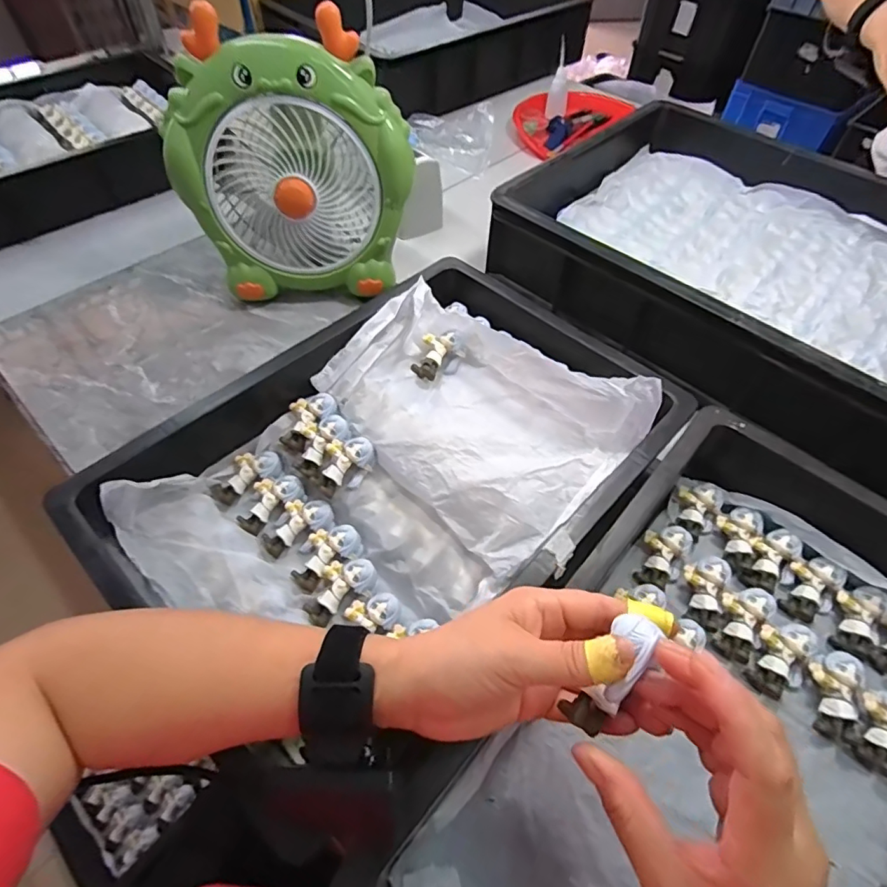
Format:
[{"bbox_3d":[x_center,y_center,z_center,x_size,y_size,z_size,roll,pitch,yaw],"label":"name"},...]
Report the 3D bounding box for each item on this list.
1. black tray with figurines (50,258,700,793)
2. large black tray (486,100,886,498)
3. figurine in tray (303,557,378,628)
[{"bbox_3d":[-0.034,0.017,0.438,0.314,0.092,0.445,39,62,23],"label":"black tray with figurines"},{"bbox_3d":[0.403,-0.219,0.609,0.581,0.099,0.398,39,62,23],"label":"large black tray"},{"bbox_3d":[-0.086,0.119,0.414,0.063,0.021,0.036,-42,66,-11],"label":"figurine in tray"}]

